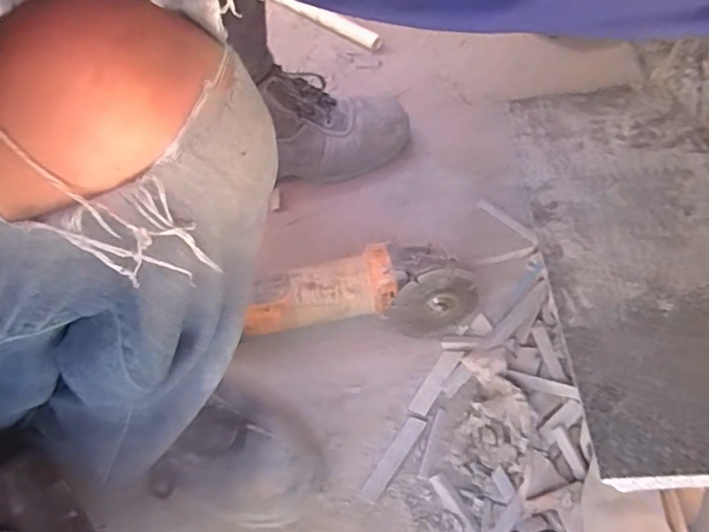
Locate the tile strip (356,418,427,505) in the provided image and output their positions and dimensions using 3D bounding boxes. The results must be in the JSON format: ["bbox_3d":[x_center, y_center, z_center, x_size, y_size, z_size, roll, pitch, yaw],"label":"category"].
[{"bbox_3d":[0.039,0.196,0.607,0.020,0.004,0.098,31,63,18],"label":"tile strip"}]

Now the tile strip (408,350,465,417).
[{"bbox_3d":[0.089,0.124,0.645,0.022,0.007,0.083,27,65,26],"label":"tile strip"}]

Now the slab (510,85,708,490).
[{"bbox_3d":[0.304,-0.041,0.628,0.215,0.011,0.558,-6,42,8],"label":"slab"}]

